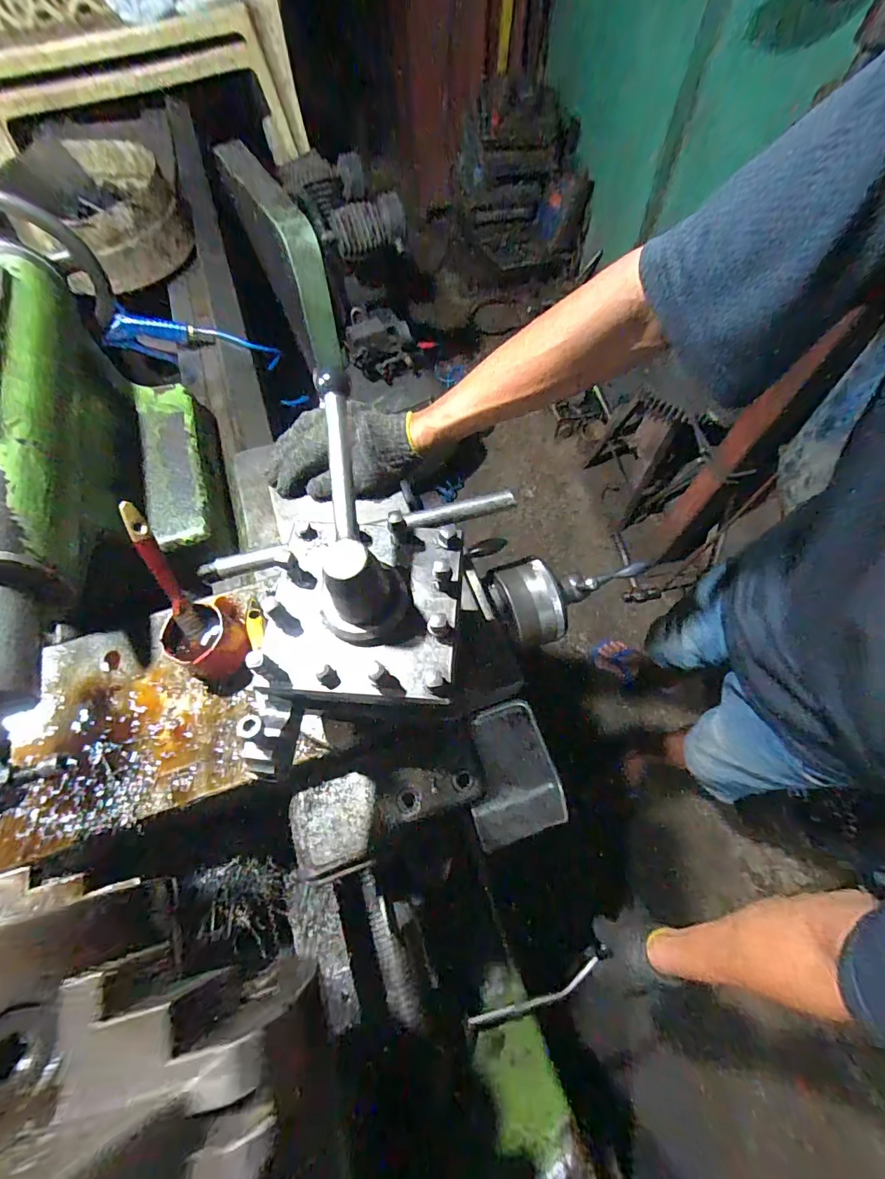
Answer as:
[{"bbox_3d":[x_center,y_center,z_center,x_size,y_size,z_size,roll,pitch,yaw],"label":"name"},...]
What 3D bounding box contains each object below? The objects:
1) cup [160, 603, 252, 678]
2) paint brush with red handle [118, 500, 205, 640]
[{"bbox_3d":[-0.237,0.051,0.464,0.057,0.061,0.060,0,65,1],"label":"cup"},{"bbox_3d":[-0.254,-0.015,0.414,0.019,0.133,0.015,-15,29,-6],"label":"paint brush with red handle"}]

